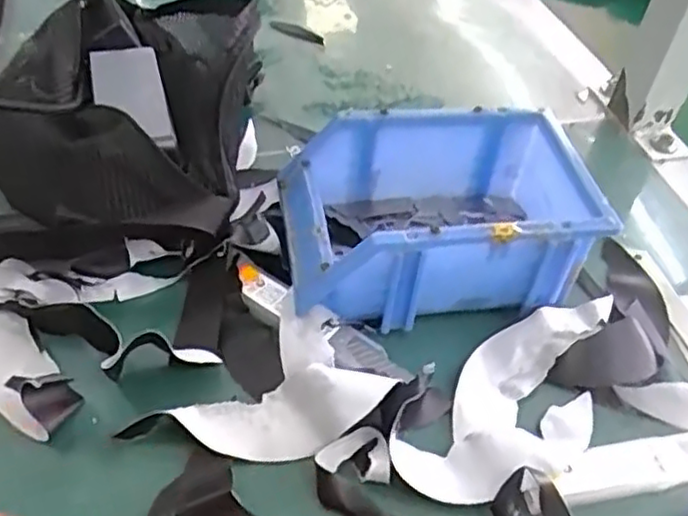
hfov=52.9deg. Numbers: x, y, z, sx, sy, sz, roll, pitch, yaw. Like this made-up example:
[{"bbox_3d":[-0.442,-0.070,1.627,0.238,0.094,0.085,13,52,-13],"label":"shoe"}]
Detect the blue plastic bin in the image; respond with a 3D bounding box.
[{"bbox_3d":[0.056,-0.029,0.425,0.177,0.072,0.119,-2,46,-9],"label":"blue plastic bin"}]

